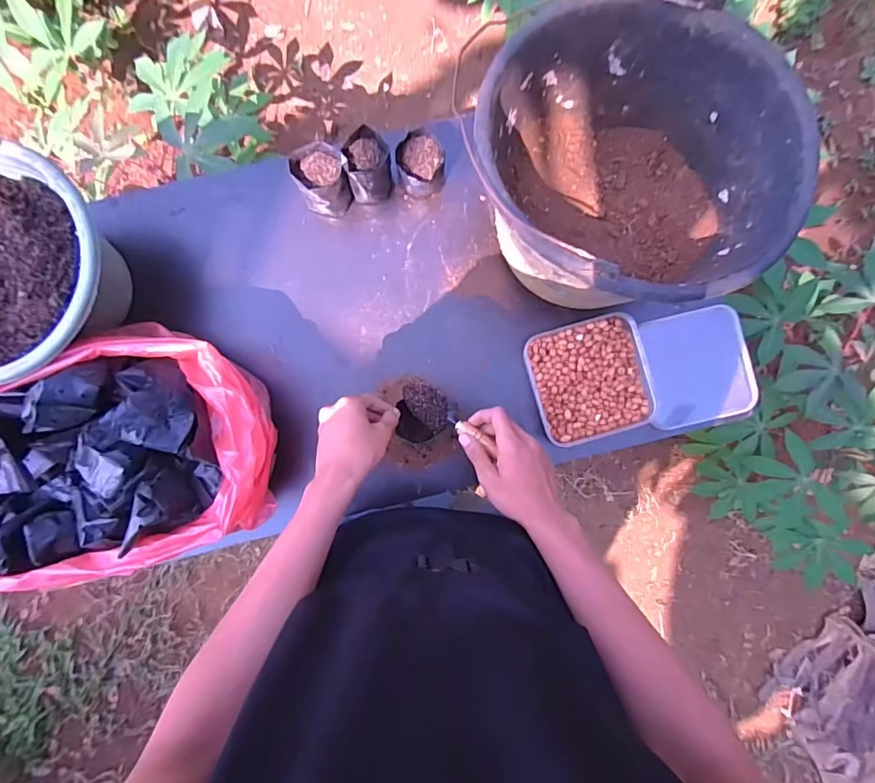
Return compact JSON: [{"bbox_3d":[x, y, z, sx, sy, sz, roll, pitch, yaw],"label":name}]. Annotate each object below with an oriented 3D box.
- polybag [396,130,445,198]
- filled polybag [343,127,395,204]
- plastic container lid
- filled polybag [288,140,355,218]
[{"bbox_3d":[-0.021,-0.295,0.655,0.058,0.061,0.063,0,88,-5],"label":"polybag"},{"bbox_3d":[-0.088,-0.289,0.644,0.056,0.084,0.065,-11,89,-5],"label":"filled polybag"},{"bbox_3d":[0.352,-0.033,0.669,0.147,0.020,0.147,-13,89,-3],"label":"plastic container lid"},{"bbox_3d":[-0.147,-0.271,0.641,0.062,0.089,0.067,0,88,-5],"label":"filled polybag"}]

